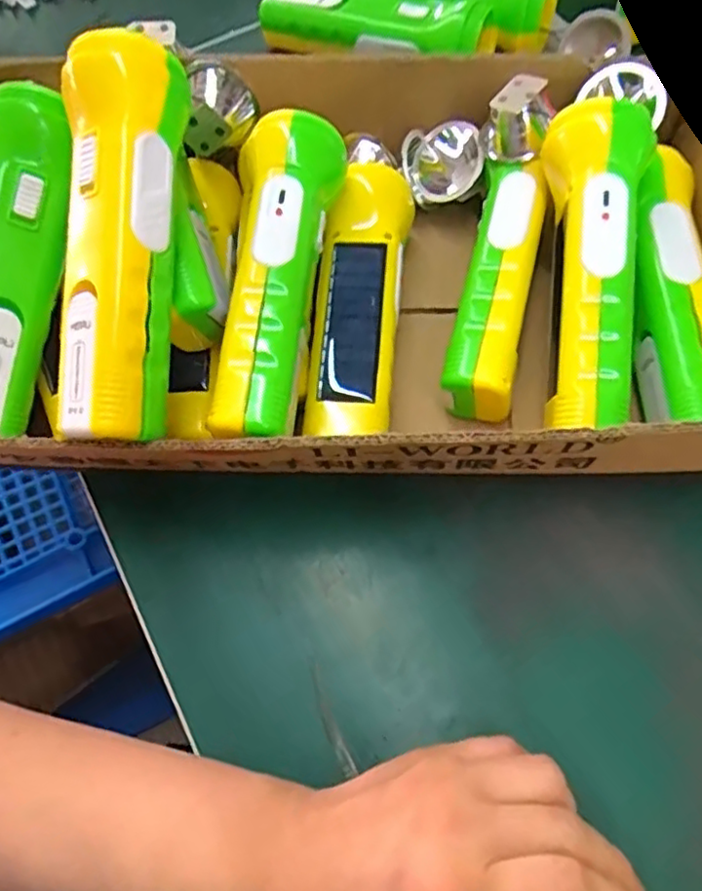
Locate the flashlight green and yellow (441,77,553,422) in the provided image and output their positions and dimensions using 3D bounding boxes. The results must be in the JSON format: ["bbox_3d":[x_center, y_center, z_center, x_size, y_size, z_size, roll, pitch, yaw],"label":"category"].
[{"bbox_3d":[0.075,-0.099,0.333,0.035,0.031,0.174,9,77,8],"label":"flashlight green and yellow"}]

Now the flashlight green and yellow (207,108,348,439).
[{"bbox_3d":[-0.034,-0.076,0.308,0.044,0.057,0.156,4,64,5],"label":"flashlight green and yellow"}]

